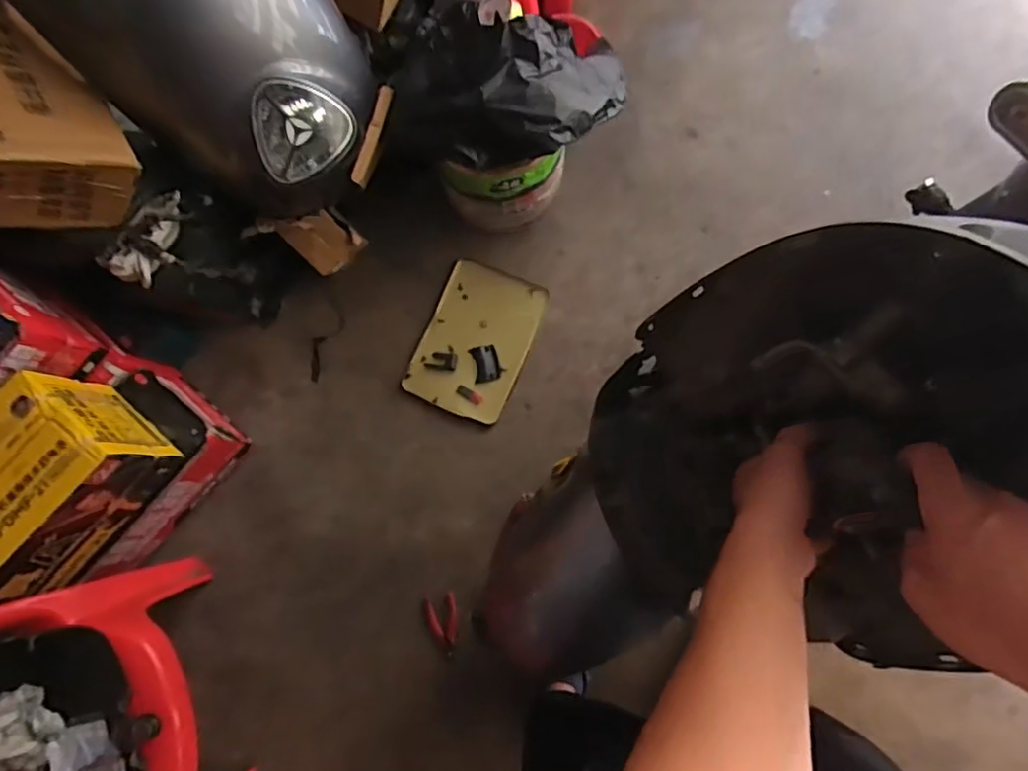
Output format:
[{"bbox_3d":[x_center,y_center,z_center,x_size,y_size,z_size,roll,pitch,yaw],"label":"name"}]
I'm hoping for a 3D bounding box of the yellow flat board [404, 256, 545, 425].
[{"bbox_3d":[-0.071,-0.089,1.274,0.208,0.017,0.298,23,83,6],"label":"yellow flat board"}]

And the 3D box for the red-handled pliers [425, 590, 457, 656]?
[{"bbox_3d":[-0.134,0.464,1.238,0.060,0.011,0.110,-16,81,3],"label":"red-handled pliers"}]

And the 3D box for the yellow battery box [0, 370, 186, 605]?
[{"bbox_3d":[-0.753,0.166,1.013,0.199,0.214,0.319,41,86,8],"label":"yellow battery box"}]

